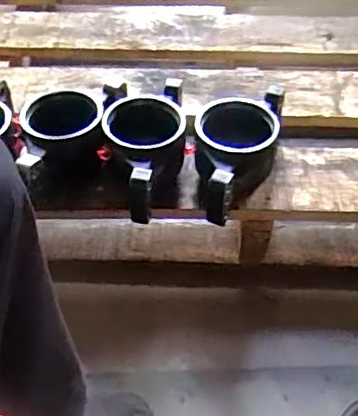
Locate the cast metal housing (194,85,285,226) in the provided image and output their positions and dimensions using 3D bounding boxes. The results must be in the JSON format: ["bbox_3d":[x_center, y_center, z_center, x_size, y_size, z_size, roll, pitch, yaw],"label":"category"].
[{"bbox_3d":[0.082,-0.076,0.822,0.118,0.109,0.205,6,47,5],"label":"cast metal housing"}]

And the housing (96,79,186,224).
[{"bbox_3d":[-0.050,-0.084,0.829,0.114,0.103,0.218,1,47,1],"label":"housing"}]

